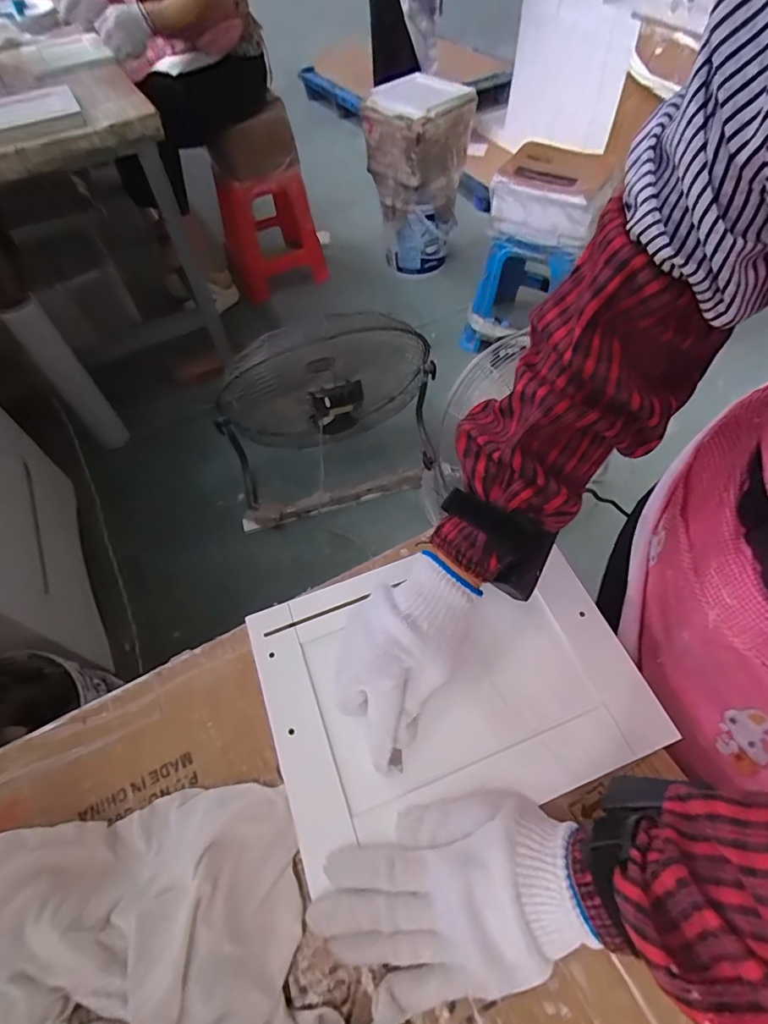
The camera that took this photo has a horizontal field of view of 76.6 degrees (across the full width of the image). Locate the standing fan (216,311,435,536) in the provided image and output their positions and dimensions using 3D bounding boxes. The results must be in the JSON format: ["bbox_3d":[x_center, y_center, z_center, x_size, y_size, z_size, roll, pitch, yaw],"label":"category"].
[{"bbox_3d":[-0.135,-0.250,1.279,0.602,0.524,0.203,-17,57,-8],"label":"standing fan"}]

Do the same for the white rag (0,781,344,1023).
[{"bbox_3d":[-0.156,0.268,0.300,0.215,0.051,0.151,-11,58,-6],"label":"white rag"}]

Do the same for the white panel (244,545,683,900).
[{"bbox_3d":[0.051,0.131,0.400,0.289,0.018,0.211,-18,59,-10],"label":"white panel"}]

